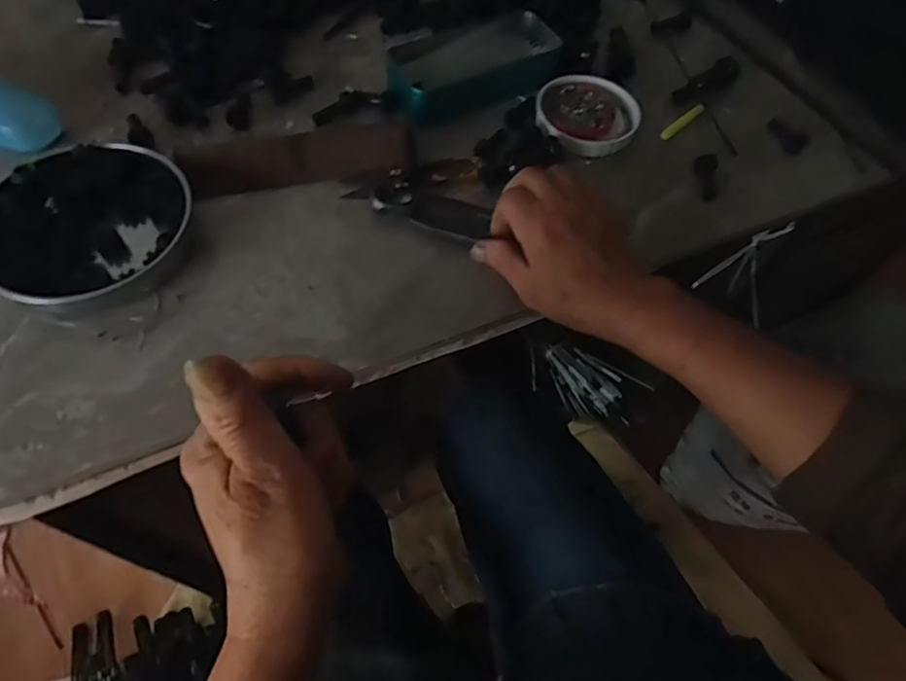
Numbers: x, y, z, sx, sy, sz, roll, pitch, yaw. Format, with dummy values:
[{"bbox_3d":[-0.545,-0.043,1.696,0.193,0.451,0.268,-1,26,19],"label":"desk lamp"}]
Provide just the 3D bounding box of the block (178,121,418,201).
[{"bbox_3d":[-0.116,-0.142,0.451,0.173,0.025,0.032,-9,61,-7],"label":"block"}]

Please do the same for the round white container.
[{"bbox_3d":[0.114,-0.196,0.504,0.085,0.015,0.098,38,66,19],"label":"round white container"}]

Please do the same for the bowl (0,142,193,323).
[{"bbox_3d":[-0.255,-0.080,0.412,0.136,0.032,0.125,1,60,-1],"label":"bowl"}]

